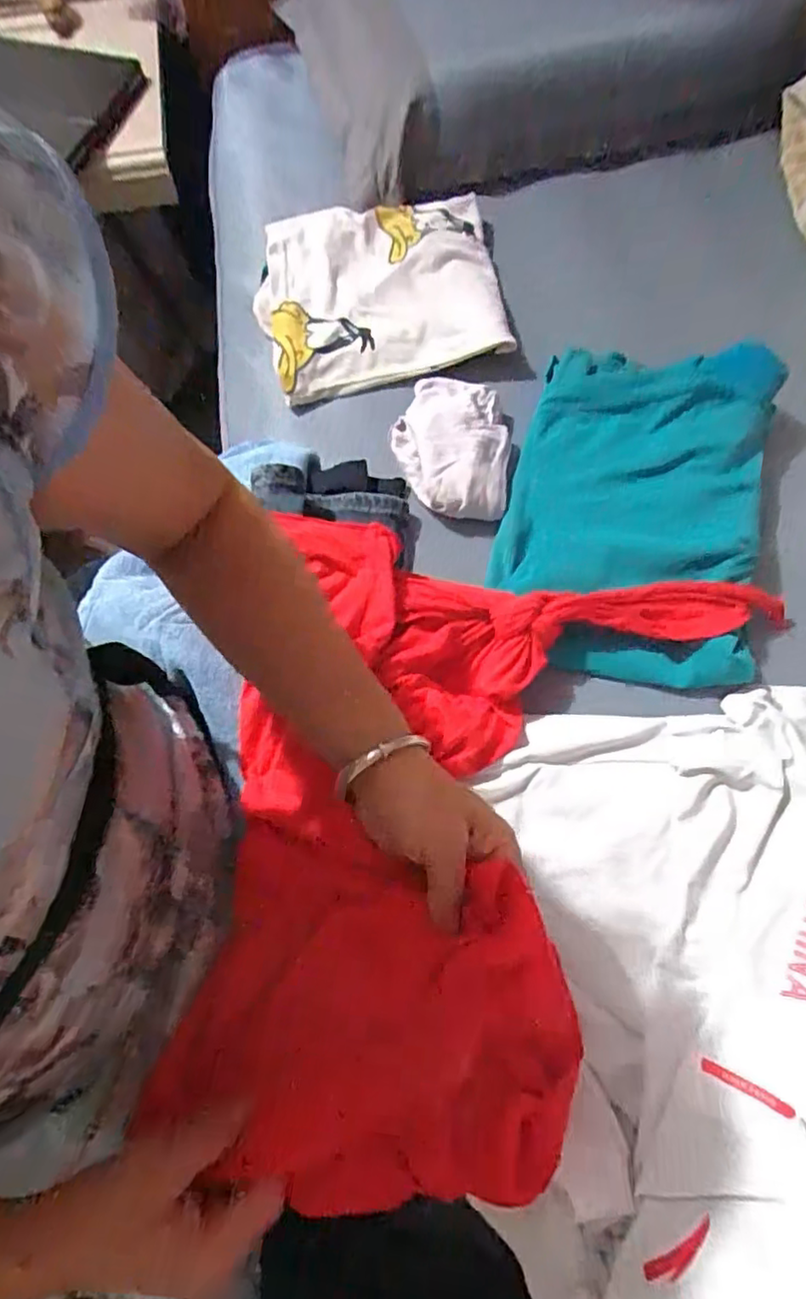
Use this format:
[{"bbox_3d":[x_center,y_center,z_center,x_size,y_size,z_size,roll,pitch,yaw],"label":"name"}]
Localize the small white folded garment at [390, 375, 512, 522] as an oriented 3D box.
[{"bbox_3d":[0.044,-0.202,0.577,0.111,0.036,0.158,6,68,5],"label":"small white folded garment"}]

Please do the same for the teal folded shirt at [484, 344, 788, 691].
[{"bbox_3d":[0.202,-0.129,0.553,0.205,0.072,0.314,14,69,8],"label":"teal folded shirt"}]

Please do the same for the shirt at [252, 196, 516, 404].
[{"bbox_3d":[-0.027,-0.380,0.661,0.246,0.030,0.229,-10,68,-2],"label":"shirt"}]

